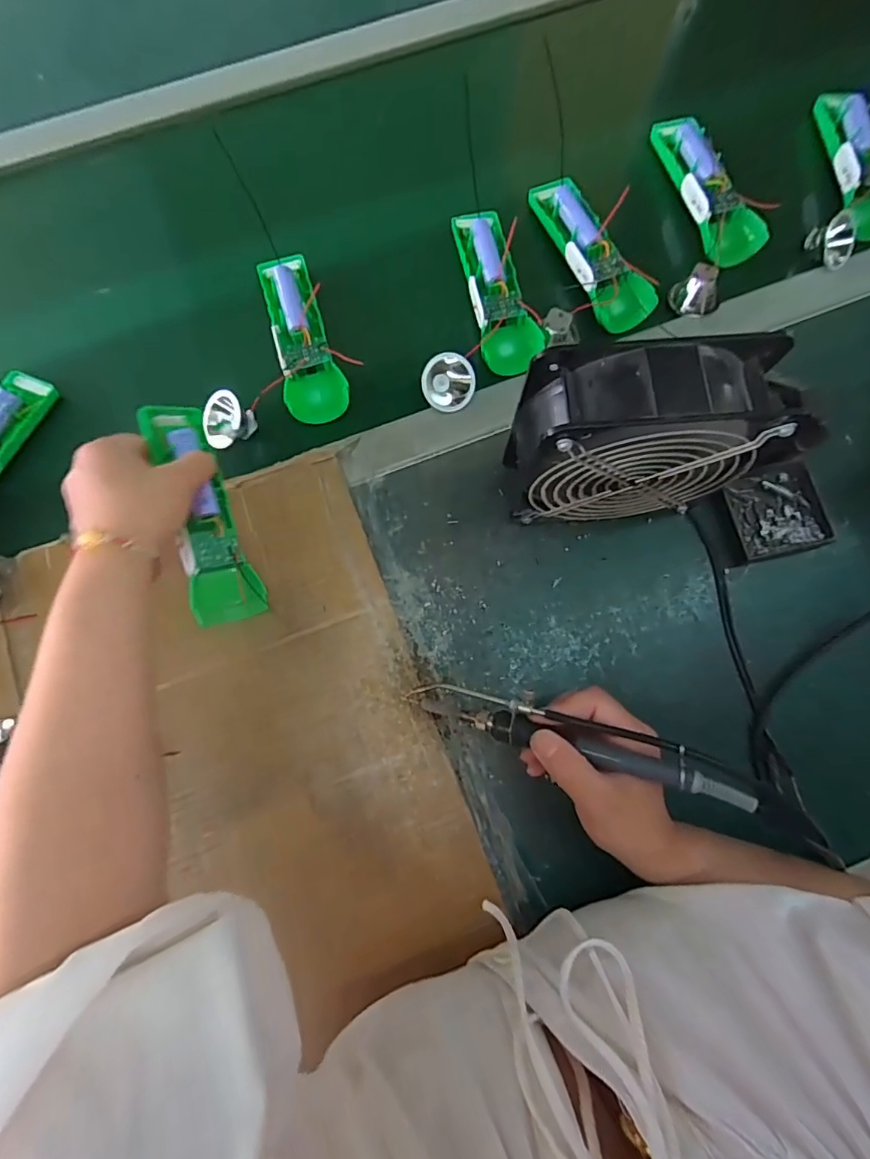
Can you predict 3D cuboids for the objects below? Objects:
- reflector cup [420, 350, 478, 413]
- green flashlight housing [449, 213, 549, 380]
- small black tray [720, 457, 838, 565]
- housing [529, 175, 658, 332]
[{"bbox_3d":[0.011,-0.166,0.427,0.044,0.023,0.044,0,78,-1],"label":"reflector cup"},{"bbox_3d":[0.056,-0.251,0.441,0.051,0.023,0.158,-10,77,-3],"label":"green flashlight housing"},{"bbox_3d":[0.272,-0.054,0.412,0.067,0.025,0.070,-15,78,-4],"label":"small black tray"},{"bbox_3d":[0.135,-0.289,0.448,0.045,0.021,0.158,-27,79,-6],"label":"housing"}]

